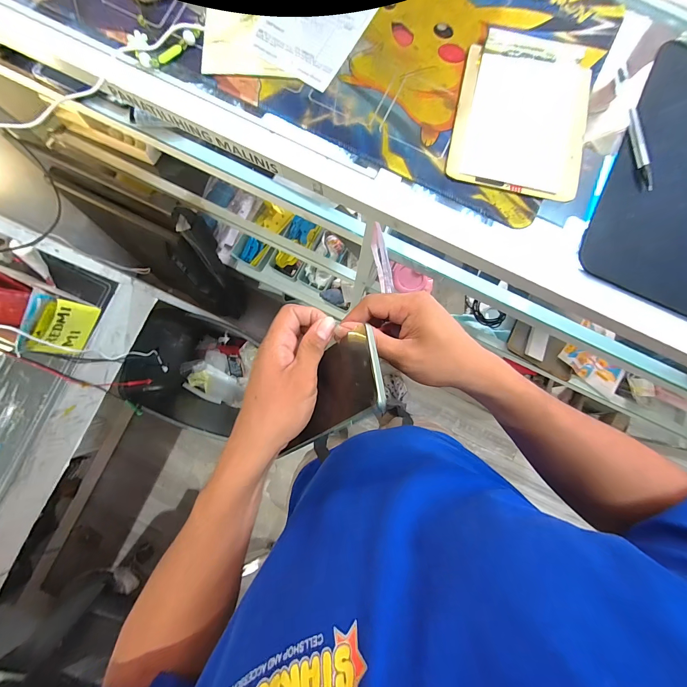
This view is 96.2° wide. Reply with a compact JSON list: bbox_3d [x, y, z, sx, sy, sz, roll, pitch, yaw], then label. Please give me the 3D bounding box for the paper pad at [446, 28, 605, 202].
[{"bbox_3d":[0.195,-0.251,0.333,0.139,0.009,0.179,12,85,0],"label":"paper pad"}]

